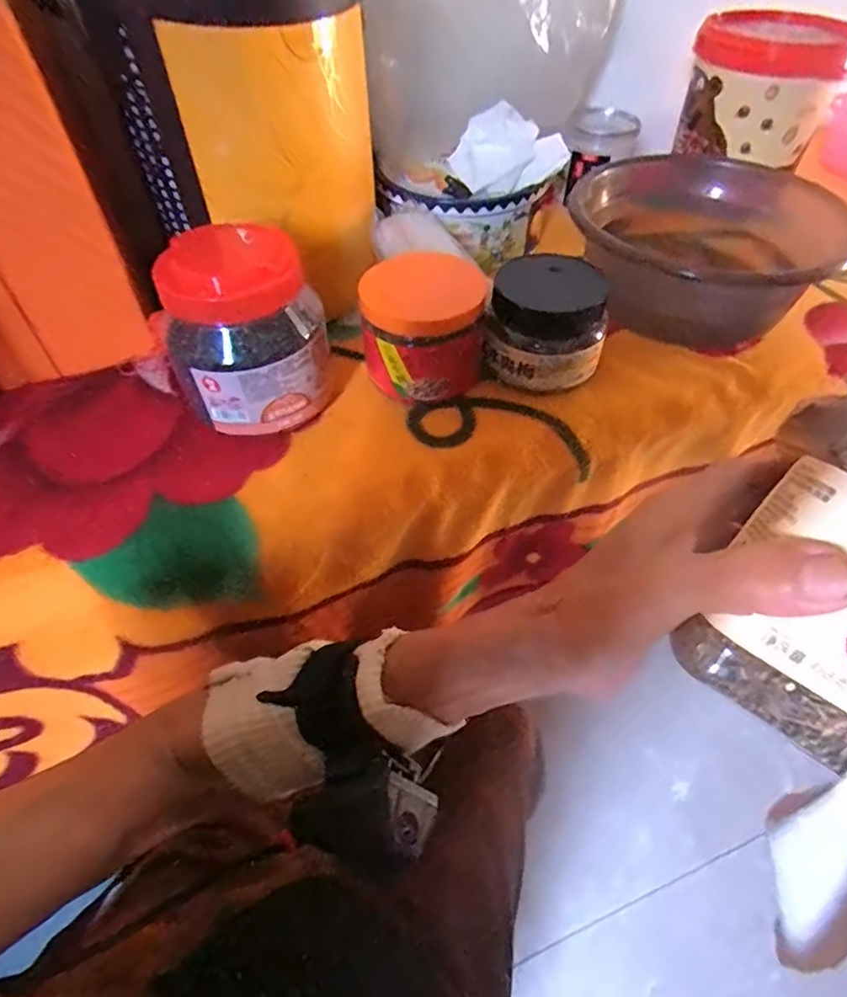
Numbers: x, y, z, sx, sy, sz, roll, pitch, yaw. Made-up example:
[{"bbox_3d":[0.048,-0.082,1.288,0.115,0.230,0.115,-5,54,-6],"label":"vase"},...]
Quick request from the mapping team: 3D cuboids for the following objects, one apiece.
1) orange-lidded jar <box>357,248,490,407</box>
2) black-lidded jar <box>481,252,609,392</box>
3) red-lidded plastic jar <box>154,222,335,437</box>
[{"bbox_3d":[0.001,-0.141,0.461,0.096,0.074,0.100,0,54,0],"label":"orange-lidded jar"},{"bbox_3d":[0.102,-0.144,0.461,0.094,0.073,0.091,0,54,0],"label":"black-lidded jar"},{"bbox_3d":[-0.133,-0.126,0.423,0.112,0.120,0.117,0,54,0],"label":"red-lidded plastic jar"}]

